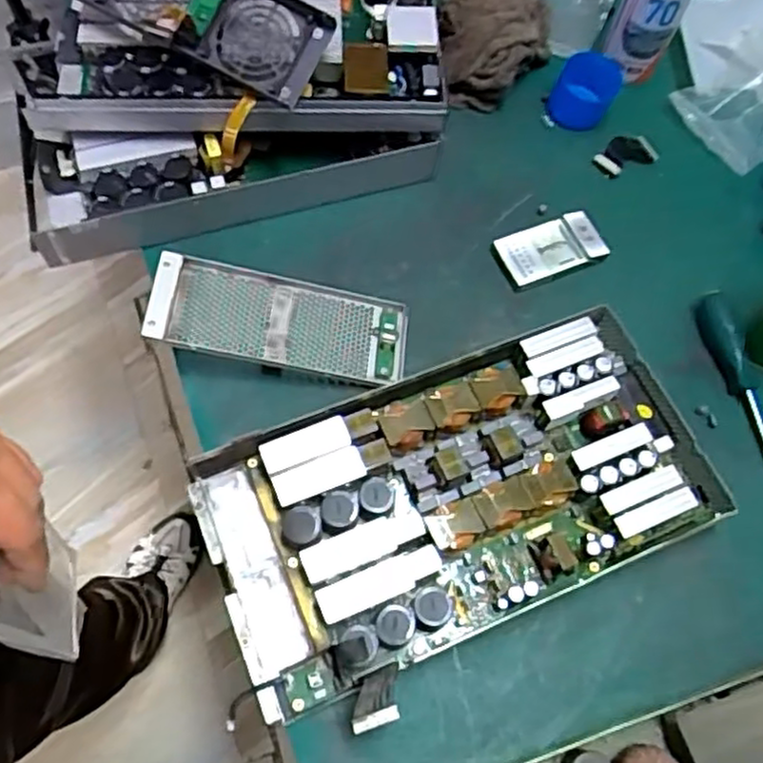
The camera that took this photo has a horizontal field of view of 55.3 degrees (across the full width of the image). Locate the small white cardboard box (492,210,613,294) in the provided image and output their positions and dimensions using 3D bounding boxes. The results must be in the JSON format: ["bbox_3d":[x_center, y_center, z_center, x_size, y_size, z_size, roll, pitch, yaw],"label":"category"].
[{"bbox_3d":[0.165,-0.129,0.714,0.104,0.013,0.056,-20,68,-11],"label":"small white cardboard box"}]

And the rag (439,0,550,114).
[{"bbox_3d":[0.126,-0.396,0.809,0.126,0.068,0.194,7,65,2],"label":"rag"}]

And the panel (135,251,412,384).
[{"bbox_3d":[-0.087,-0.054,0.644,0.223,0.020,0.086,11,65,-12],"label":"panel"}]

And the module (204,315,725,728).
[{"bbox_3d":[0.065,0.098,0.590,0.399,0.046,0.225,-21,68,-11],"label":"module"}]

